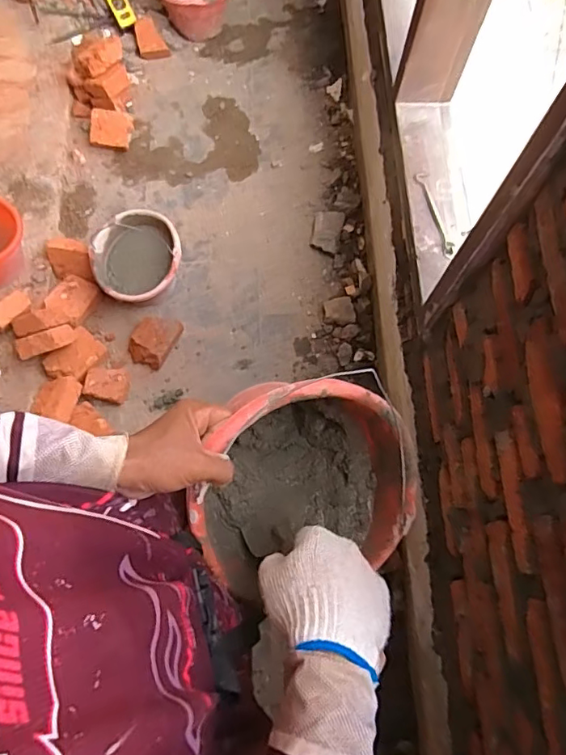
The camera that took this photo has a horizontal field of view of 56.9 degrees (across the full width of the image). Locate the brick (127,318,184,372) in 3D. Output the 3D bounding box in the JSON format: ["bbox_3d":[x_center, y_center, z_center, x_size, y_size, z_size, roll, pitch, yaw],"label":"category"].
[{"bbox_3d":[-0.351,-0.099,1.426,0.116,0.057,0.140,21,74,6],"label":"brick"}]

